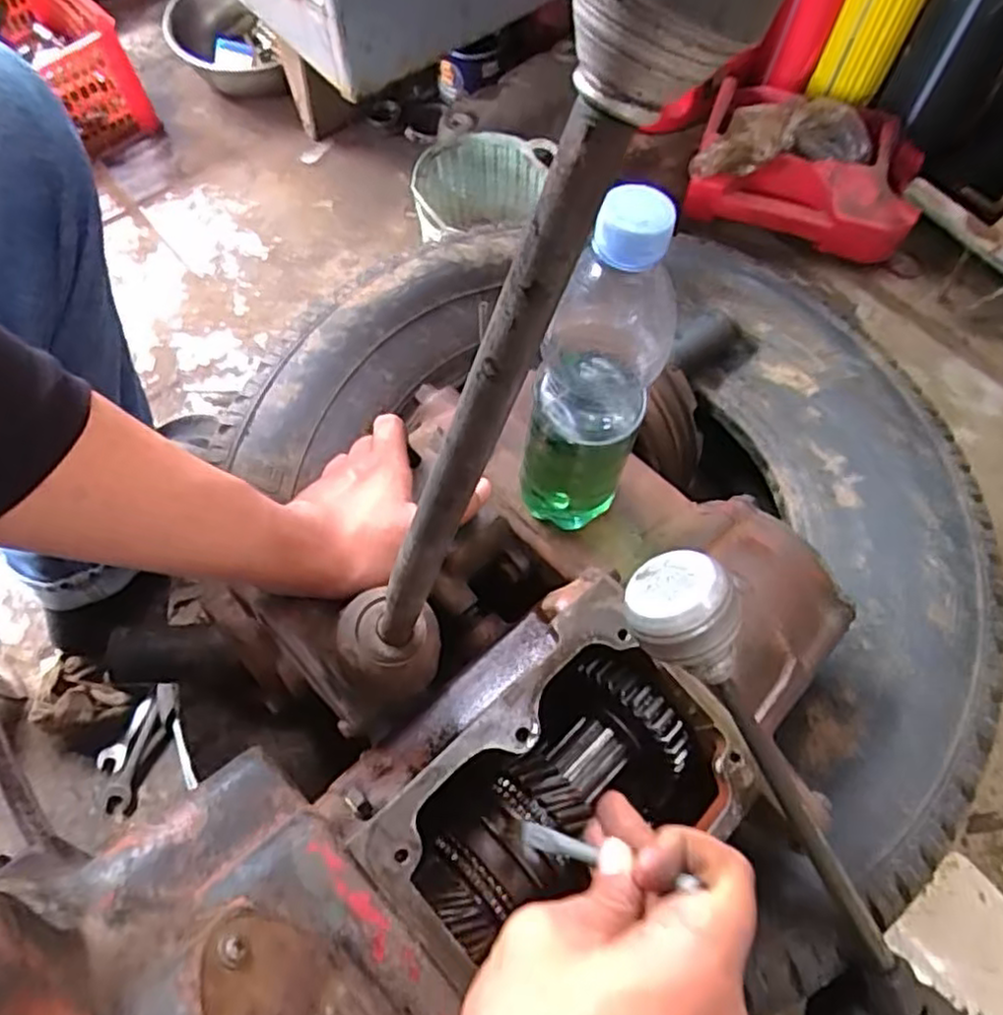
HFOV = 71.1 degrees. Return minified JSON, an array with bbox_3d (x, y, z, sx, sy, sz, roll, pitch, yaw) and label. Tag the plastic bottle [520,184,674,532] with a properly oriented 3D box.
[{"bbox_3d":[0.049,-0.065,0.385,0.060,0.226,0.056,0,64,0],"label":"plastic bottle"}]

